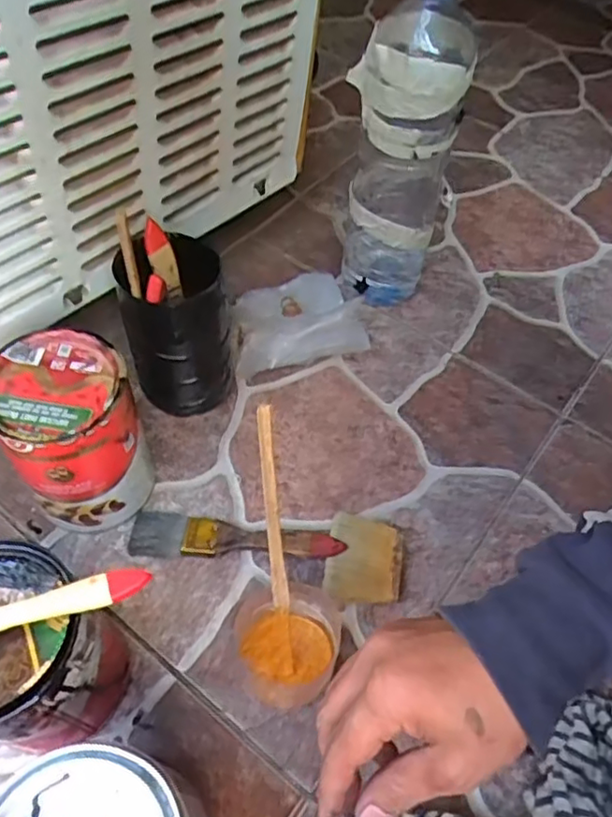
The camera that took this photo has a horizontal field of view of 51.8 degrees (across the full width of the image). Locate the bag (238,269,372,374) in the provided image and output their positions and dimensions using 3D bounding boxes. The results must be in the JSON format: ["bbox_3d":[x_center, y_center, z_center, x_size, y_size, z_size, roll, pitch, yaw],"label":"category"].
[{"bbox_3d":[-0.007,-0.099,0.633,0.125,0.052,0.135,-3,55,-5],"label":"bag"}]

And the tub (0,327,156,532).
[{"bbox_3d":[-0.174,0.024,0.488,0.091,0.140,0.093,1,55,-2],"label":"tub"}]

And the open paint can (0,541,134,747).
[{"bbox_3d":[-0.170,0.158,0.396,0.095,0.139,0.087,1,55,-2],"label":"open paint can"}]

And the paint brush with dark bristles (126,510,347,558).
[{"bbox_3d":[-0.056,0.104,0.511,0.168,0.019,0.038,4,55,0],"label":"paint brush with dark bristles"}]

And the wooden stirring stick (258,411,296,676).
[{"bbox_3d":[-0.018,0.089,0.389,0.009,0.193,0.007,-7,25,-7],"label":"wooden stirring stick"}]

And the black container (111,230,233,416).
[{"bbox_3d":[-0.108,-0.068,0.532,0.080,0.170,0.072,-7,56,-8],"label":"black container"}]

